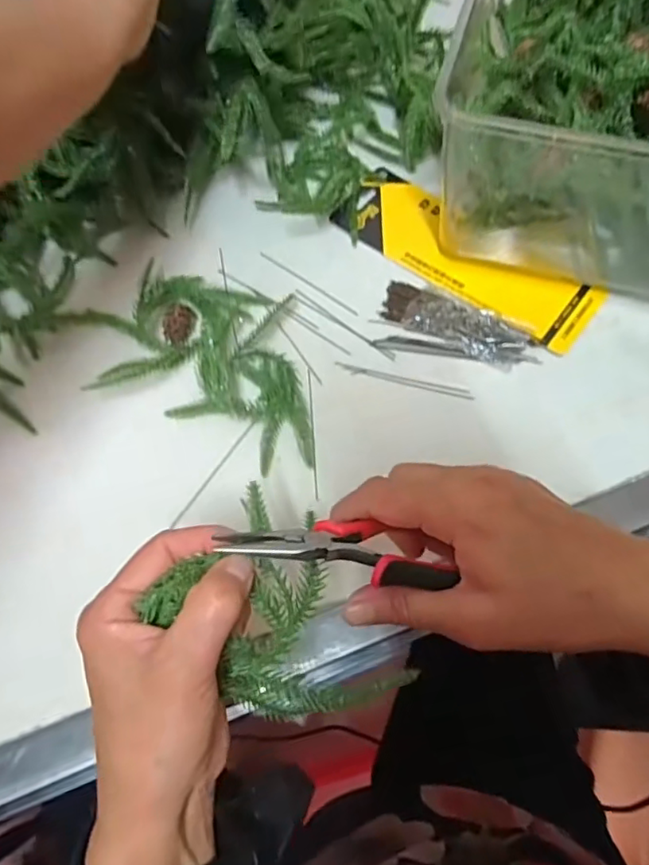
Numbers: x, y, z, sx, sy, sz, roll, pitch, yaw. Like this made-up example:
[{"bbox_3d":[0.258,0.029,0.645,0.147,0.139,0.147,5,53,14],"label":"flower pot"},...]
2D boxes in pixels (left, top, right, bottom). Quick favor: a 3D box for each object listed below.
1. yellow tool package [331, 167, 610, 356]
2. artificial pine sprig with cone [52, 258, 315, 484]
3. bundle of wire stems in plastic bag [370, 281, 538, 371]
[{"bbox_3d":[0.114,-0.146,0.467,0.217,0.014,0.075,39,73,15],"label":"yellow tool package"},{"bbox_3d":[-0.097,-0.054,0.420,0.157,0.037,0.158,0,67,0],"label":"artificial pine sprig with cone"},{"bbox_3d":[0.103,-0.082,0.441,0.119,0.014,0.056,13,68,6],"label":"bundle of wire stems in plastic bag"}]

